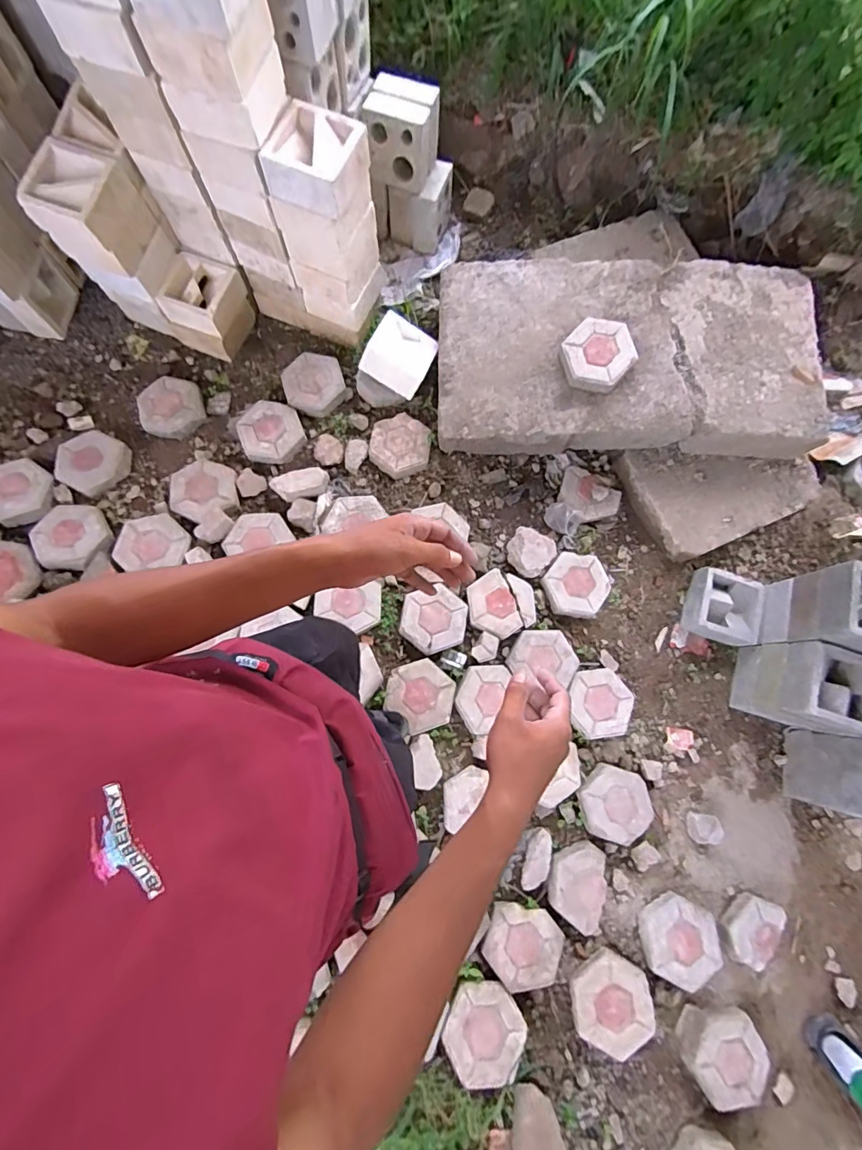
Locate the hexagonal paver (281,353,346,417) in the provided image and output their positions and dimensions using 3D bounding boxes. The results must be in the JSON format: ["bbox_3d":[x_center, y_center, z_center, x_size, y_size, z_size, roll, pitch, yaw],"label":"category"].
[{"bbox_3d":[-0.398,-0.652,1.633,0.204,0.074,0.216,41,76,5],"label":"hexagonal paver"}]

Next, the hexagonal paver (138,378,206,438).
[{"bbox_3d":[-0.887,-0.573,1.629,0.213,0.075,0.213,-11,77,-8],"label":"hexagonal paver"}]

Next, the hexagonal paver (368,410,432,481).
[{"bbox_3d":[-0.104,-0.444,1.613,0.202,0.050,0.229,4,76,-4],"label":"hexagonal paver"}]

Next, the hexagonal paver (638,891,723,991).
[{"bbox_3d":[0.682,1.000,1.310,0.203,0.046,0.208,-1,66,4],"label":"hexagonal paver"}]

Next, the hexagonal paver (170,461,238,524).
[{"bbox_3d":[-0.739,-0.272,1.550,0.228,0.057,0.214,35,76,4],"label":"hexagonal paver"}]

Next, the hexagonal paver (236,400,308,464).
[{"bbox_3d":[-0.536,-0.480,1.598,0.210,0.056,0.213,-19,79,-9],"label":"hexagonal paver"}]

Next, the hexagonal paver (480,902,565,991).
[{"bbox_3d":[0.248,0.997,1.274,0.211,0.040,0.192,8,76,-3],"label":"hexagonal paver"}]

